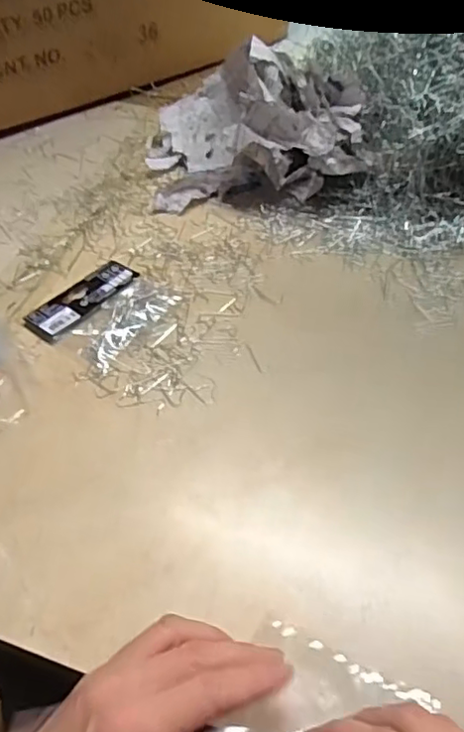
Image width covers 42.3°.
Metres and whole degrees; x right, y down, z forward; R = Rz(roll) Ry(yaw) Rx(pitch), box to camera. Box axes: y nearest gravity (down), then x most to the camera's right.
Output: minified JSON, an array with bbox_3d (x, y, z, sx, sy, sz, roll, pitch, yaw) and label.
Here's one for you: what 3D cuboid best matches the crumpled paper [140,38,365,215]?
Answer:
[{"bbox_3d":[0.015,-0.248,0.601,0.203,0.109,0.179,-8,50,-3],"label":"crumpled paper"}]

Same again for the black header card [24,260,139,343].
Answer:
[{"bbox_3d":[-0.129,-0.059,0.513,0.039,0.007,0.102,31,58,26],"label":"black header card"}]

